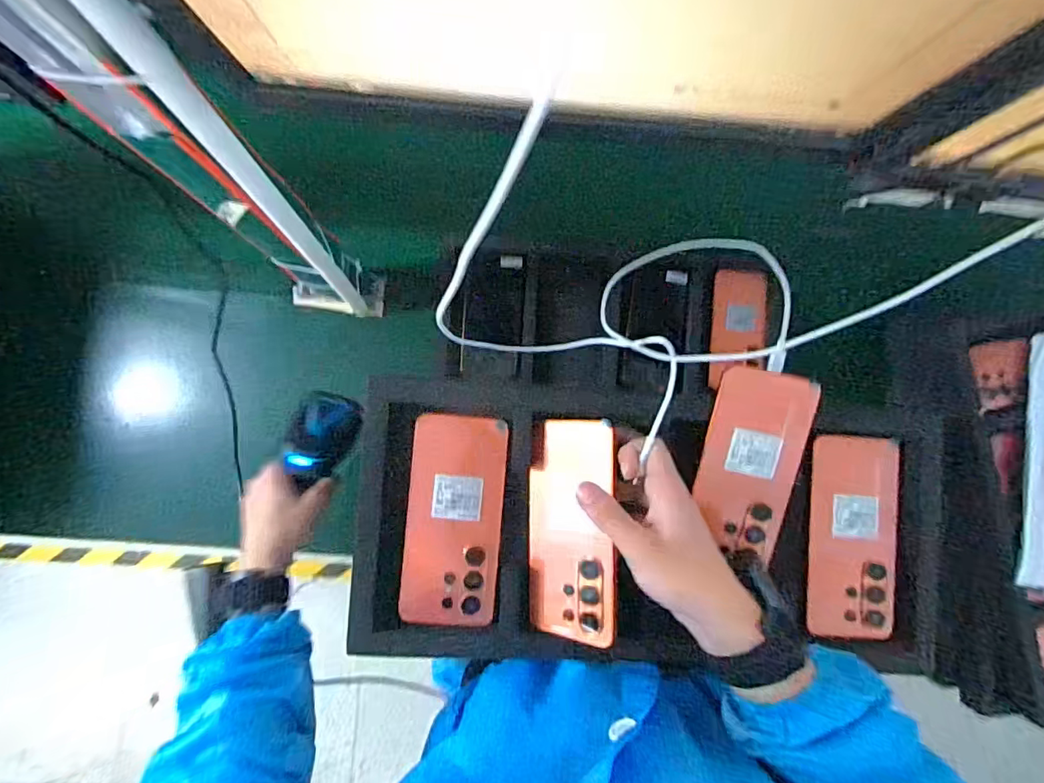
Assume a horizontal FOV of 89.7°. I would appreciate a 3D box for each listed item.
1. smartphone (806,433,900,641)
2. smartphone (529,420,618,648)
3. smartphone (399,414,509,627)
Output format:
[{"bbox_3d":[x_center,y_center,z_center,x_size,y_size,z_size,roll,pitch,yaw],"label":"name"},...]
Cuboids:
[{"bbox_3d":[0.286,0.124,0.452,0.071,0.015,0.168,6,86,-3],"label":"smartphone"},{"bbox_3d":[0.039,0.108,0.417,0.077,0.005,0.167,-2,84,38],"label":"smartphone"},{"bbox_3d":[-0.056,0.106,0.437,0.078,0.005,0.168,4,86,-3],"label":"smartphone"}]

